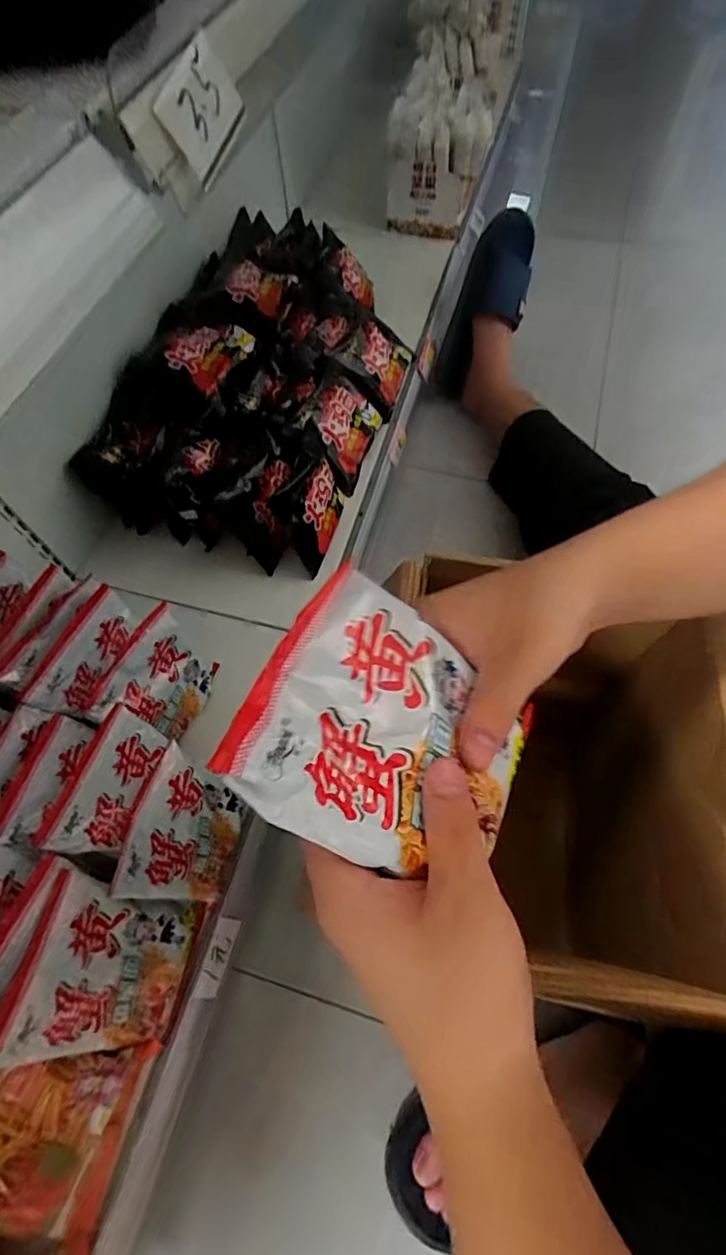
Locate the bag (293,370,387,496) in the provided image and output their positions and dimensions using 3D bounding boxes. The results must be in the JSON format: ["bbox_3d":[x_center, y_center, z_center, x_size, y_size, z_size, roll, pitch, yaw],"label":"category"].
[{"bbox_3d":[-0.037,-0.284,0.764,0.040,0.120,0.146,0,63,48],"label":"bag"}]

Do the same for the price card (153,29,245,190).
[{"bbox_3d":[-0.081,-0.261,0.271,0.004,0.036,0.059,6,69,35],"label":"price card"}]

